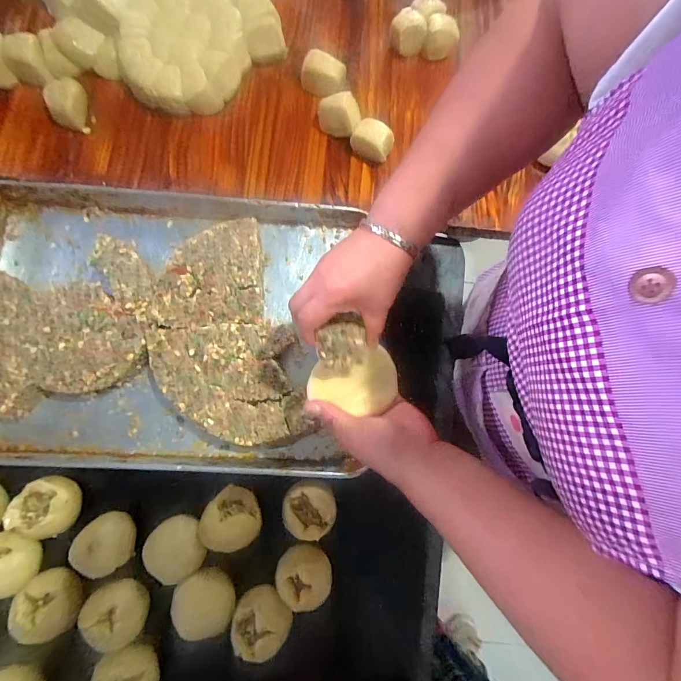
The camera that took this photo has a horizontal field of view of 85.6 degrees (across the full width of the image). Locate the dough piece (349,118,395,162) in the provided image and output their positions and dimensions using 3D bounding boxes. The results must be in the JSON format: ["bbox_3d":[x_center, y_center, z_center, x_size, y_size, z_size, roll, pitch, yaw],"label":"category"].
[{"bbox_3d":[0.053,-0.320,0.589,0.066,0.048,0.050,21,79,3],"label":"dough piece"}]

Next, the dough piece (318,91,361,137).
[{"bbox_3d":[-0.001,-0.357,0.587,0.067,0.049,0.054,-3,79,-2],"label":"dough piece"}]

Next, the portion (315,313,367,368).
[{"bbox_3d":[0.000,0.001,0.388,0.050,0.029,0.053,-3,79,-2],"label":"portion"}]

